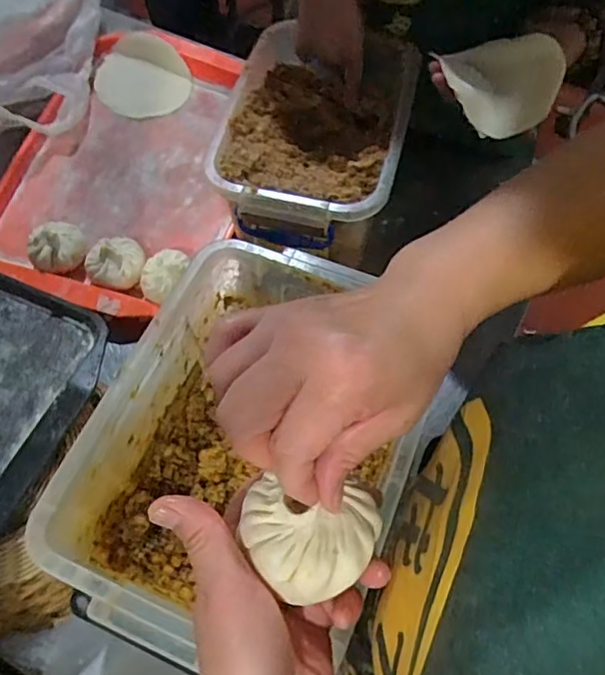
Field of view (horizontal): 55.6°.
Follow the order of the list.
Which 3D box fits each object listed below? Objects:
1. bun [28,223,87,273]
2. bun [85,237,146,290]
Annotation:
[{"bbox_3d":[-0.278,-0.101,0.649,0.064,0.039,0.059,0,61,0],"label":"bun"},{"bbox_3d":[-0.207,-0.081,0.639,0.062,0.033,0.055,-24,64,-13],"label":"bun"}]

